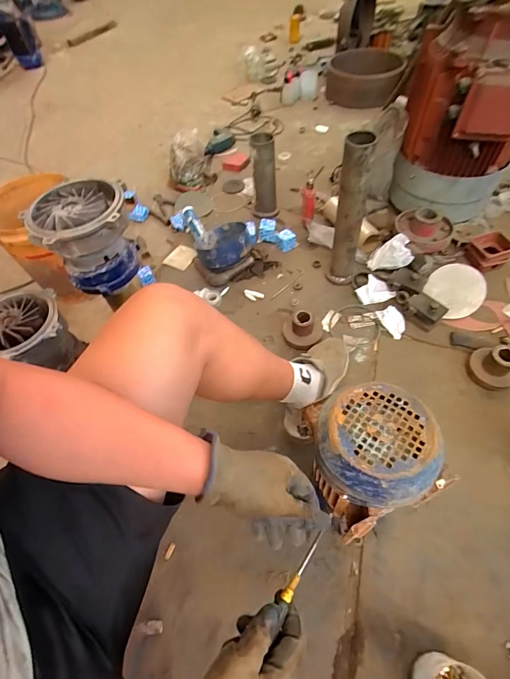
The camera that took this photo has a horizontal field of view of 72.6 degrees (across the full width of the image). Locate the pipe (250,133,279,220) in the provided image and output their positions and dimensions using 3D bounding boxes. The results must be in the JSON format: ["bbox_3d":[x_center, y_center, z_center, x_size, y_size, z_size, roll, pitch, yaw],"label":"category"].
[{"bbox_3d":[0.037,-0.599,1.311,0.099,0.302,0.084,1,56,6],"label":"pipe"}]

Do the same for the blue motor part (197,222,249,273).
[{"bbox_3d":[-0.112,-0.335,1.217,0.188,0.112,0.202,-5,55,2],"label":"blue motor part"}]

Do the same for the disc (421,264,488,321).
[{"bbox_3d":[0.603,-0.152,1.041,0.142,0.016,0.161,-40,64,29],"label":"disc"}]

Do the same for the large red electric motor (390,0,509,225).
[{"bbox_3d":[0.629,-0.649,1.058,0.359,0.559,0.365,18,59,17],"label":"large red electric motor"}]

